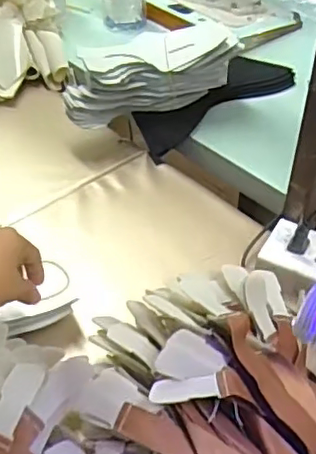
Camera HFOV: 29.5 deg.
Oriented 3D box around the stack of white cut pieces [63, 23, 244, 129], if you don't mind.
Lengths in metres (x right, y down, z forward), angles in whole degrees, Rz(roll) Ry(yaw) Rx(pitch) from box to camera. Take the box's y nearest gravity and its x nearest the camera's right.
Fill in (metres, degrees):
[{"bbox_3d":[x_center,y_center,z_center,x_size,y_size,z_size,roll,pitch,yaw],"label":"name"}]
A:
[{"bbox_3d":[-0.011,-0.208,0.818,0.237,0.089,0.107,-17,43,-1],"label":"stack of white cut pieces"}]

